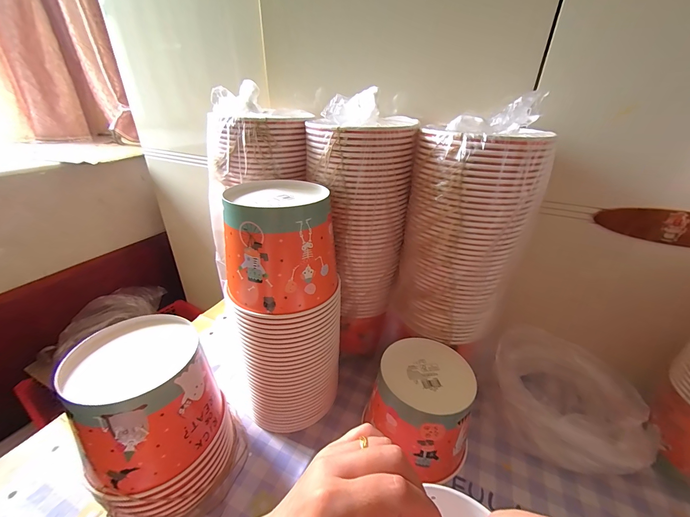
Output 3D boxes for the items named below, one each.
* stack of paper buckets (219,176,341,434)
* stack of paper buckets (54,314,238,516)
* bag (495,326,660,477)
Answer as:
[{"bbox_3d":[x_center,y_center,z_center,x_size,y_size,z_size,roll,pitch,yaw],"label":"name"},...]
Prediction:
[{"bbox_3d":[-0.077,0.075,0.430,0.136,0.335,0.139,0,29,-3],"label":"stack of paper buckets"},{"bbox_3d":[-0.228,0.196,0.366,0.143,0.204,0.139,-15,33,-27],"label":"stack of paper buckets"},{"bbox_3d":[0.346,0.225,0.449,0.216,0.126,0.175,18,33,28],"label":"bag"}]

